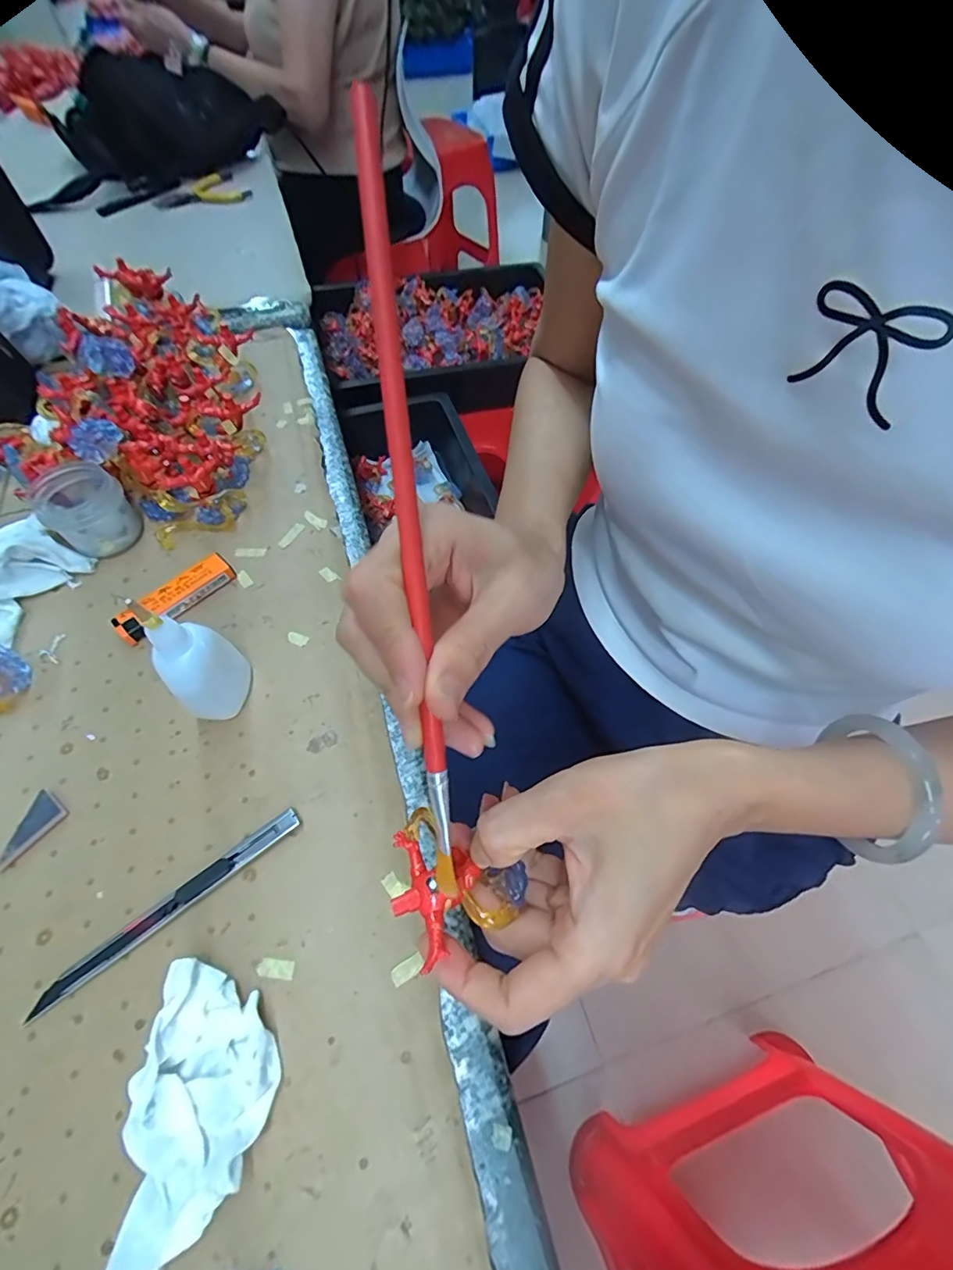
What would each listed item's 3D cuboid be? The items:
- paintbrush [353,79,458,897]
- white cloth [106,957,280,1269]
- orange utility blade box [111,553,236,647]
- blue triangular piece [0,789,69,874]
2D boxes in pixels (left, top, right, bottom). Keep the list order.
[{"bbox_3d":[-0.021,-0.032,0.171,0.009,0.006,0.255,-6,100,-5],"label":"paintbrush"},{"bbox_3d":[-0.114,0.195,0.211,0.052,0.026,0.095,7,58,3],"label":"white cloth"},{"bbox_3d":[-0.205,-0.025,0.348,0.020,0.016,0.079,40,65,21],"label":"orange utility blade box"},{"bbox_3d":[-0.244,0.106,0.277,0.021,0.006,0.038,29,62,16],"label":"blue triangular piece"}]

